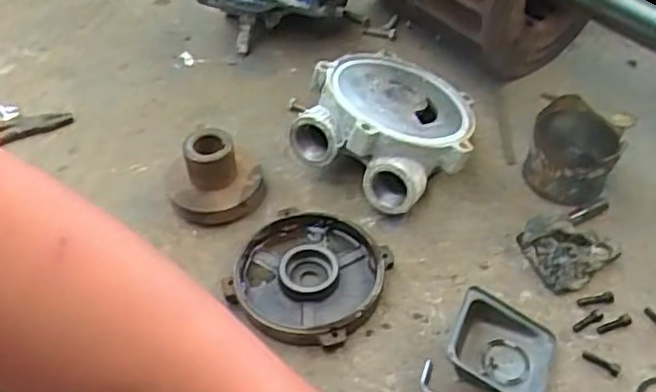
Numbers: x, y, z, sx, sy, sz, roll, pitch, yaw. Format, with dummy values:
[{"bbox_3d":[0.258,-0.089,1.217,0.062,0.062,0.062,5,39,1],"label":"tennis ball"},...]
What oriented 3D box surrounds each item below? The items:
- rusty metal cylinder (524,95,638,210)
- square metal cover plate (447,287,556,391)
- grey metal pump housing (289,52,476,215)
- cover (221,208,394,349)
[{"bbox_3d":[0.307,-0.056,0.830,0.106,0.092,0.115,0,44,0],"label":"rusty metal cylinder"},{"bbox_3d":[0.173,0.151,0.658,0.098,0.043,0.092,15,48,15],"label":"square metal cover plate"},{"bbox_3d":[0.088,-0.090,0.855,0.205,0.123,0.219,0,46,0],"label":"grey metal pump housing"},{"bbox_3d":[-0.022,0.088,0.734,0.156,0.043,0.159,0,46,0],"label":"cover"}]

